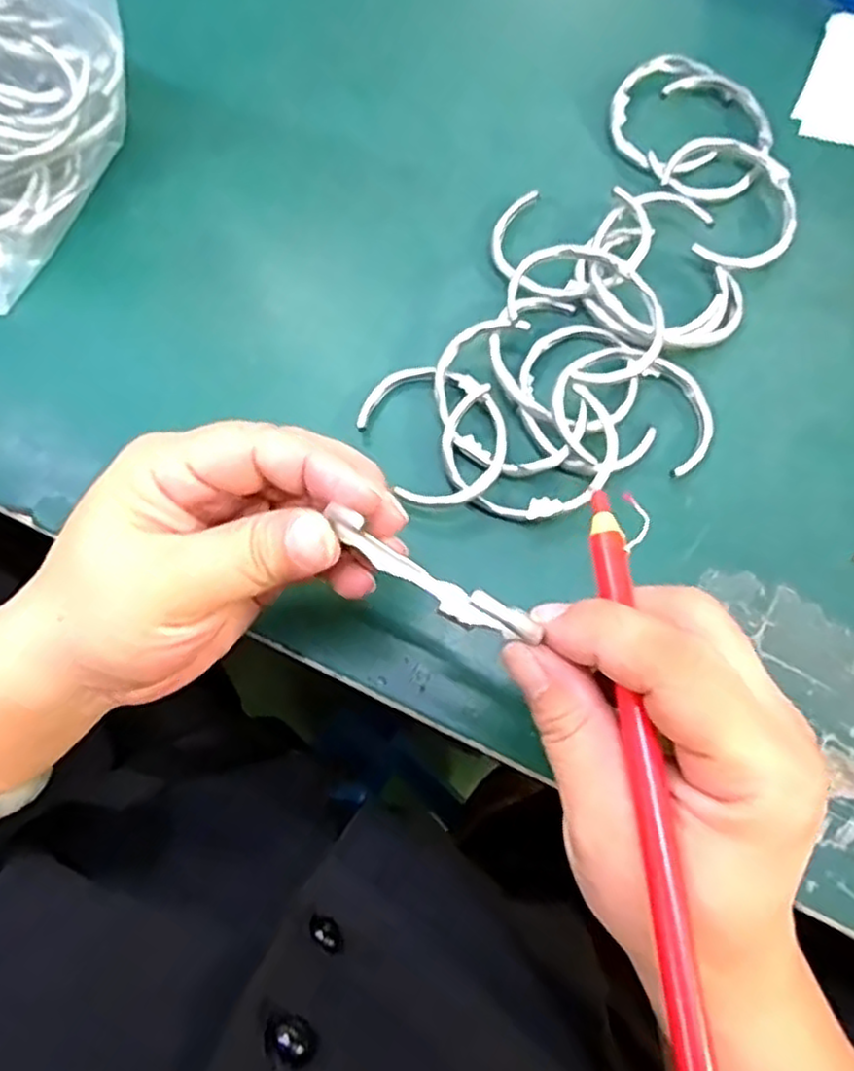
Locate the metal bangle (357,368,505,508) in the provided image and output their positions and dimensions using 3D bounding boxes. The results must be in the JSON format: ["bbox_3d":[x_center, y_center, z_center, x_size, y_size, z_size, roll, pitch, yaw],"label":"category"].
[{"bbox_3d":[0.004,-0.043,0.301,0.051,0.014,0.067,-28,75,-7],"label":"metal bangle"}]

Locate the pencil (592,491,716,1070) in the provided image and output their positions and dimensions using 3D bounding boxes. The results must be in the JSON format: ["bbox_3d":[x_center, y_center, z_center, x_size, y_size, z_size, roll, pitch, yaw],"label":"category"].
[{"bbox_3d":[0.055,0.063,0.182,0.010,0.008,0.159,-4,68,1],"label":"pencil"}]

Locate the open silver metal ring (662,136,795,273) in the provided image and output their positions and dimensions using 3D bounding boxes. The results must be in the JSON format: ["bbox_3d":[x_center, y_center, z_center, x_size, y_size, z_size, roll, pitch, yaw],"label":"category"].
[{"bbox_3d":[0.138,-0.150,0.328,0.051,0.012,0.067,-14,73,-3],"label":"open silver metal ring"}]

